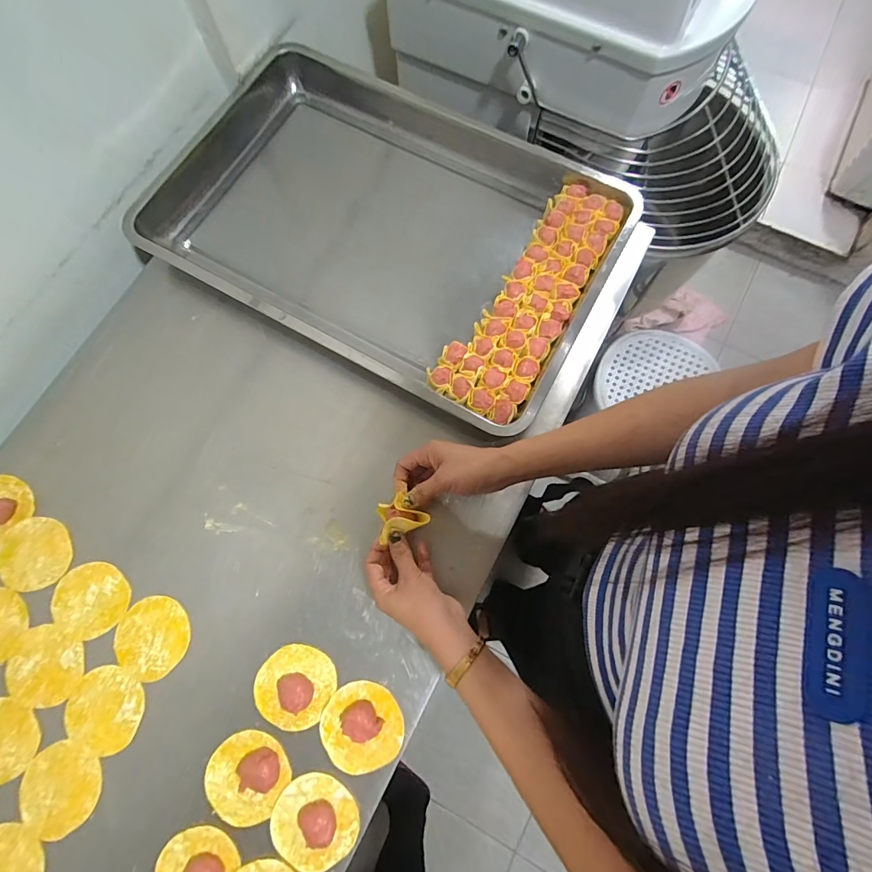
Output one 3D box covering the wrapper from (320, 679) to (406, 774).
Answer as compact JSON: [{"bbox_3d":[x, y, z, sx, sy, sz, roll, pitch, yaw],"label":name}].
[{"bbox_3d":[-0.078,0.302,0.441,0.083,0.020,0.080,0,74,0],"label":"wrapper"}]

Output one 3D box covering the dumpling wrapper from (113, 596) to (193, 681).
[{"bbox_3d":[-0.314,0.222,0.475,0.080,0.004,0.080,0,74,0],"label":"dumpling wrapper"}]

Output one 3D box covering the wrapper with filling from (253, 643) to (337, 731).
[{"bbox_3d":[-0.152,0.266,0.452,0.079,0.023,0.080,0,74,0],"label":"wrapper with filling"}]

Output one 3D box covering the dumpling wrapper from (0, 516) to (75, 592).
[{"bbox_3d":[-0.472,0.139,0.504,0.084,0.004,0.080,1,74,-3],"label":"dumpling wrapper"}]

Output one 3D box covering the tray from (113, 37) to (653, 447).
[{"bbox_3d":[-0.074,-0.287,0.594,0.628,0.063,0.390,29,76,7],"label":"tray"}]

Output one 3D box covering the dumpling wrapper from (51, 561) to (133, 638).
[{"bbox_3d":[-0.394,0.185,0.487,0.083,0.004,0.078,0,74,0],"label":"dumpling wrapper"}]

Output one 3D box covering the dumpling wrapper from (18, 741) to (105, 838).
[{"bbox_3d":[-0.390,0.368,0.445,0.079,0.004,0.081,18,75,5],"label":"dumpling wrapper"}]

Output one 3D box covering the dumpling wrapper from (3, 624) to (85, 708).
[{"bbox_3d":[-0.431,0.252,0.471,0.082,0.004,0.077,0,74,0],"label":"dumpling wrapper"}]

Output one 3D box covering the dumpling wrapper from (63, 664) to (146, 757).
[{"bbox_3d":[-0.355,0.294,0.461,0.082,0.005,0.077,0,74,0],"label":"dumpling wrapper"}]

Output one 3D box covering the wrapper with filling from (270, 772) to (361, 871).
[{"bbox_3d":[-0.121,0.385,0.423,0.084,0.020,0.079,22,75,6],"label":"wrapper with filling"}]

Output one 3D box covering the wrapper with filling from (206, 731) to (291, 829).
[{"bbox_3d":[-0.195,0.350,0.438,0.079,0.015,0.078,30,76,8],"label":"wrapper with filling"}]

